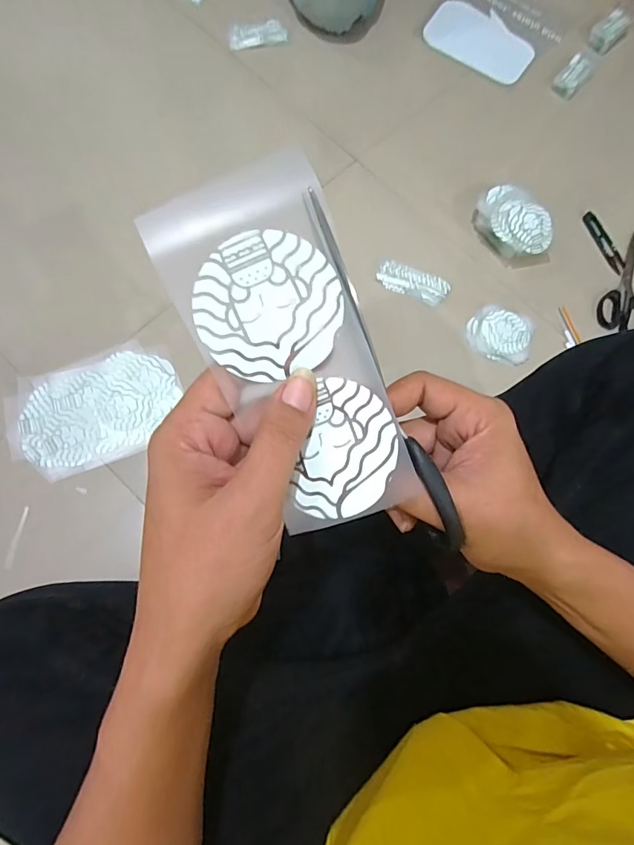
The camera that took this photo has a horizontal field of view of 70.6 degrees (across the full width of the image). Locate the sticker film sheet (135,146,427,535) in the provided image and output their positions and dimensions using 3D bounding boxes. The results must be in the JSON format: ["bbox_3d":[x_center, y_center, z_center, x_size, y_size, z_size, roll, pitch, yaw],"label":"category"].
[{"bbox_3d":[-0.010,-0.032,0.208,0.072,0.028,0.161,-27,98,-9],"label":"sticker film sheet"}]

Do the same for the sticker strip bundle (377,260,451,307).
[{"bbox_3d":[0.146,-0.211,0.681,0.108,0.013,0.046,21,73,0],"label":"sticker strip bundle"}]

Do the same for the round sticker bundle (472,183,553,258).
[{"bbox_3d":[0.306,-0.312,0.708,0.091,0.052,0.125,-25,78,-12],"label":"round sticker bundle"}]

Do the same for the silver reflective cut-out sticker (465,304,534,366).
[{"bbox_3d":[0.276,-0.135,0.677,0.099,0.013,0.087,14,73,-2],"label":"silver reflective cut-out sticker"}]

